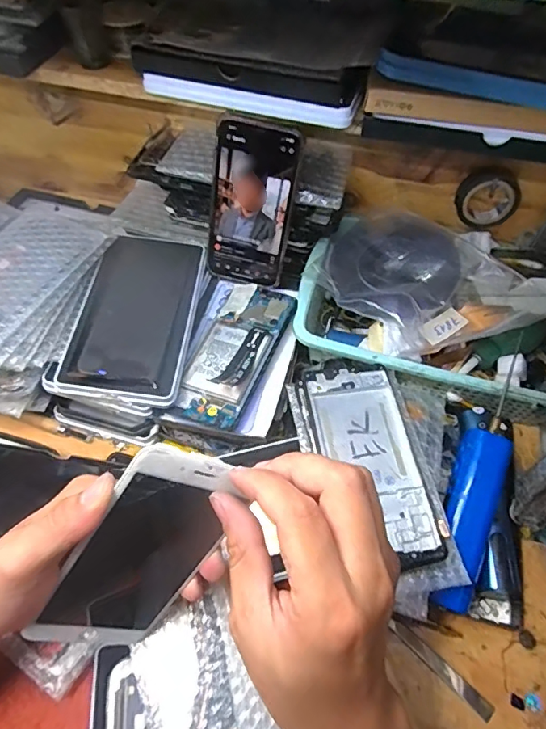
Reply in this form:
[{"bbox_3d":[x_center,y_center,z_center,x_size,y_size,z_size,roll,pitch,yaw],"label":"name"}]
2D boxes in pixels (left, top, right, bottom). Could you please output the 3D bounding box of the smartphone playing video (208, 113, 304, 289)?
[{"bbox_3d":[-0.021,-0.145,0.444,0.072,0.152,0.012,12,39,1],"label":"smartphone playing video"}]

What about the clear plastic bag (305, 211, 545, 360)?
[{"bbox_3d":[0.147,-0.074,0.448,0.220,0.031,0.146,30,59,19],"label":"clear plastic bag"}]

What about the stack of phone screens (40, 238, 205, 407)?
[{"bbox_3d":[-0.131,-0.049,0.449,0.110,0.023,0.182,6,55,3],"label":"stack of phone screens"}]

